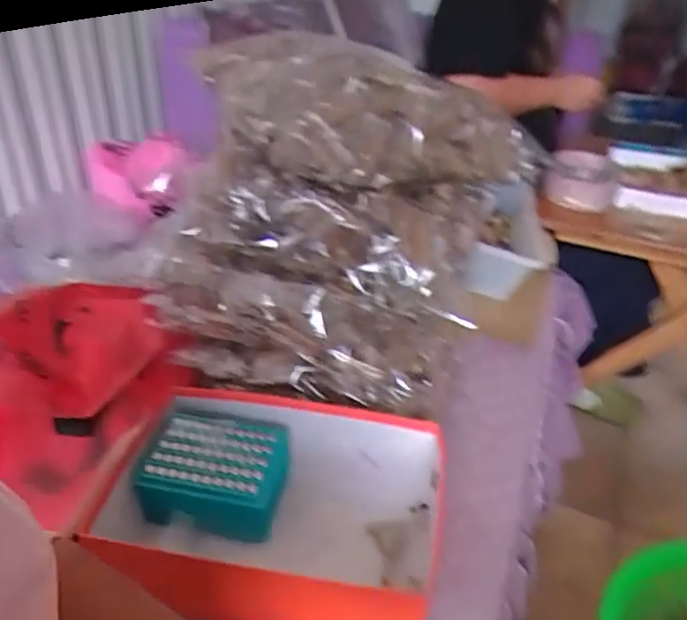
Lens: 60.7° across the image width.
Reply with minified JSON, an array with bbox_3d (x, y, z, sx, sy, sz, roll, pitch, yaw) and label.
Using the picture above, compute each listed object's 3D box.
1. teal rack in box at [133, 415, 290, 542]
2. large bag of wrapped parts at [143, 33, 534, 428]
[{"bbox_3d":[-0.126,0.172,0.603,0.141,0.073,0.111,6,33,6],"label":"teal rack in box"},{"bbox_3d":[-0.014,-0.091,0.665,0.338,0.336,0.201,15,34,18],"label":"large bag of wrapped parts"}]

